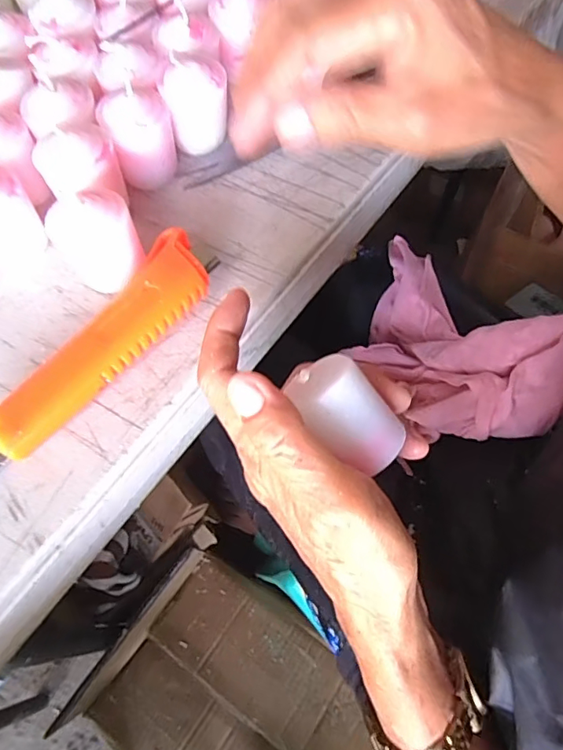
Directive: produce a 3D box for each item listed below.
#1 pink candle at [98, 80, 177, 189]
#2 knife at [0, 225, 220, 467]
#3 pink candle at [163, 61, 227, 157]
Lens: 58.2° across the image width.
[{"bbox_3d":[-0.078,-0.131,0.283,0.036,0.045,0.032,-16,67,-7],"label":"pink candle"},{"bbox_3d":[-0.094,-0.001,0.238,0.034,0.025,0.166,35,71,14],"label":"knife"},{"bbox_3d":[-0.048,-0.155,0.291,0.034,0.043,0.029,-11,66,-5],"label":"pink candle"}]

